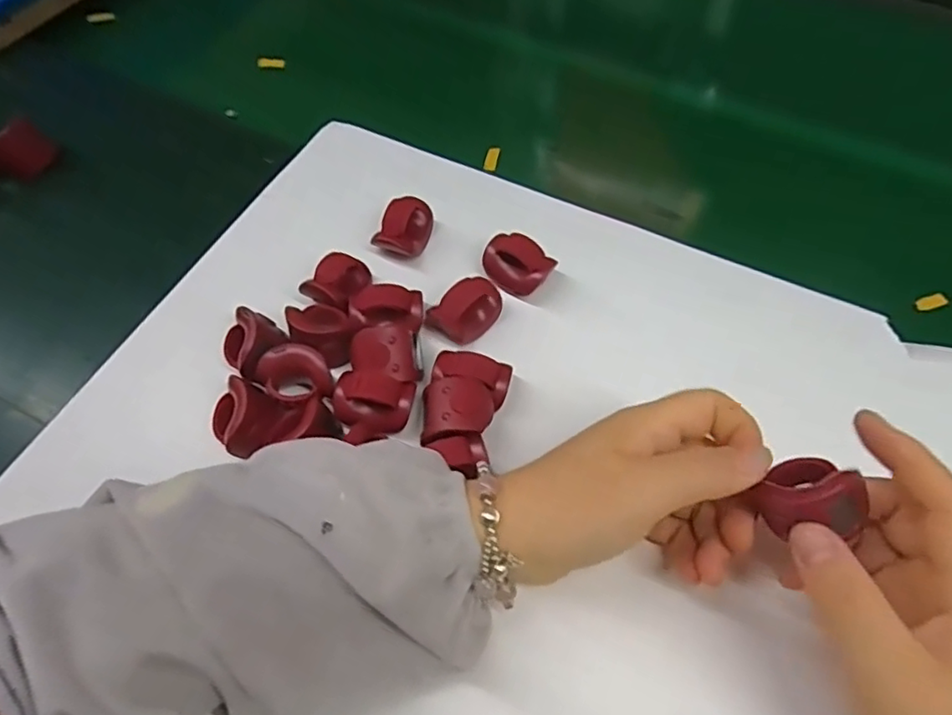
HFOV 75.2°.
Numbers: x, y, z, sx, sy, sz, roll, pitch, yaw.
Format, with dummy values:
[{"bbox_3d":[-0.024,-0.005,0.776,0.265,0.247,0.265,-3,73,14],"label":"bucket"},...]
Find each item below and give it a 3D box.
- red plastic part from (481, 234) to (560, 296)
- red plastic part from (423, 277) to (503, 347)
[{"bbox_3d":[0.024,-0.055,0.365,0.039,0.019,0.027,32,65,19],"label":"red plastic part"},{"bbox_3d":[-0.004,-0.026,0.349,0.023,0.023,0.045,39,67,21],"label":"red plastic part"}]

